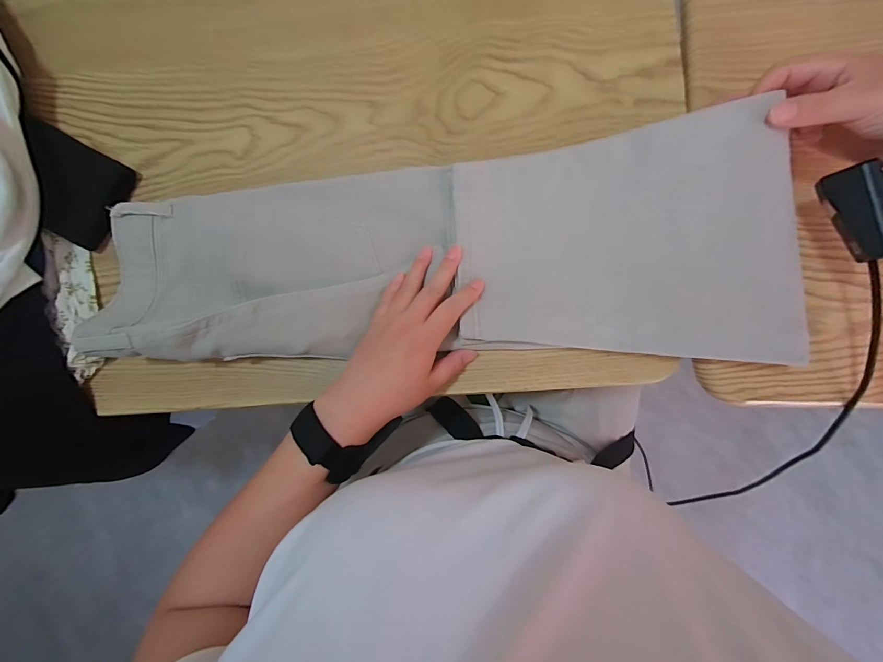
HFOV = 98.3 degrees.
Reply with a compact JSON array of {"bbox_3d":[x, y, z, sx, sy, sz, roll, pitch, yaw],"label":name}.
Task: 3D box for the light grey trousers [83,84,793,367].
[{"bbox_3d":[-0.011,-0.060,0.325,0.573,0.059,0.182,-3,87,5],"label":"light grey trousers"}]

